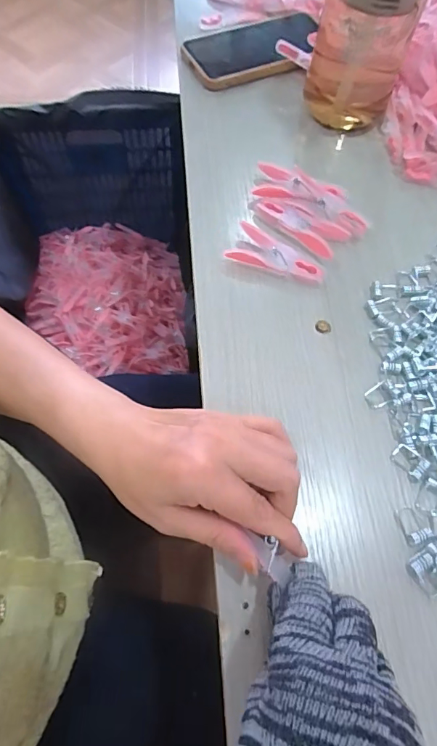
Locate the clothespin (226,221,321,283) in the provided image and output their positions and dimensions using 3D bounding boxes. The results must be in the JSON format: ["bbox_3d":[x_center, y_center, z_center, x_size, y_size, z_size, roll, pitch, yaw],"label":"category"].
[{"bbox_3d":[0.046,-0.092,0.364,0.078,0.012,0.036,29,66,10],"label":"clothespin"}]

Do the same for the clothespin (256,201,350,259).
[{"bbox_3d":[0.067,-0.123,0.379,0.078,0.009,0.039,29,66,10],"label":"clothespin"}]

